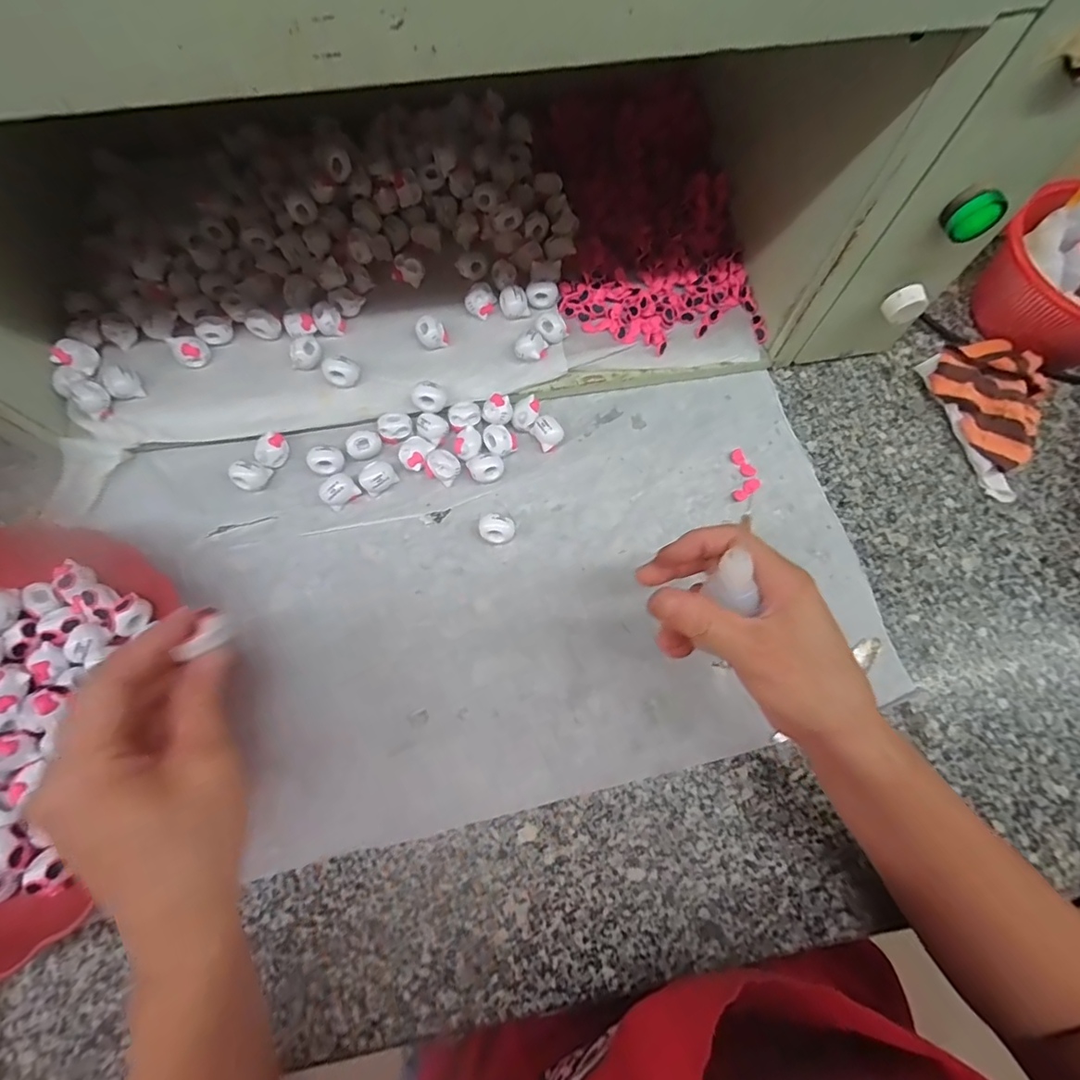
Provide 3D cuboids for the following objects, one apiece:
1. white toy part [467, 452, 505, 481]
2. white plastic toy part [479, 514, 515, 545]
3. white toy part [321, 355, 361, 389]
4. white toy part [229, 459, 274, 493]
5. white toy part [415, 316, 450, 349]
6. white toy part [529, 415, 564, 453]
[{"bbox_3d":[-0.040,-0.054,0.389,0.026,0.018,0.019,-29,74,-11],"label":"white toy part"},{"bbox_3d":[-0.031,-0.008,0.373,0.024,0.020,0.022,0,71,-1],"label":"white plastic toy part"},{"bbox_3d":[-0.151,-0.128,0.395,0.024,0.020,0.018,-31,74,-12],"label":"white toy part"},{"bbox_3d":[-0.216,-0.047,0.385,0.022,0.023,0.021,0,71,-1],"label":"white toy part"},{"bbox_3d":[-0.085,-0.162,0.408,0.024,0.021,0.020,-17,72,-7],"label":"white toy part"},{"bbox_3d":[0.006,-0.083,0.399,0.019,0.016,0.024,-34,75,-12],"label":"white toy part"}]

